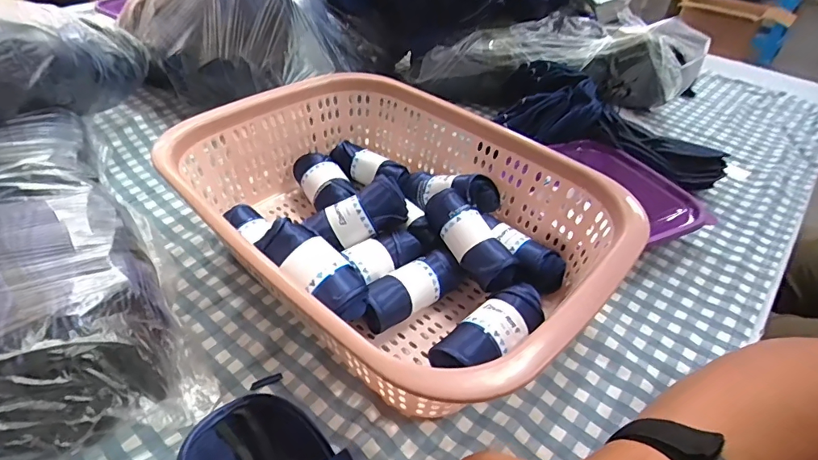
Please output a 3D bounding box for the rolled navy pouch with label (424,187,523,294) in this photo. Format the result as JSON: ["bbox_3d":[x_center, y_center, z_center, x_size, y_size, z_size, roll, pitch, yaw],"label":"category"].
[{"bbox_3d":[0.055,0.007,0.408,0.039,0.037,0.101,-23,62,-28],"label":"rolled navy pouch with label"}]

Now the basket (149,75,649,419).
[{"bbox_3d":[-0.019,-0.006,0.413,0.353,0.106,0.266,33,49,29],"label":"basket"}]

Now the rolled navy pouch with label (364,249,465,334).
[{"bbox_3d":[0.000,0.048,0.394,0.094,0.034,0.039,-26,50,-30],"label":"rolled navy pouch with label"}]

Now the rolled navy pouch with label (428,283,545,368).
[{"bbox_3d":[0.063,0.080,0.355,0.096,0.034,0.039,-24,49,-29],"label":"rolled navy pouch with label"}]

